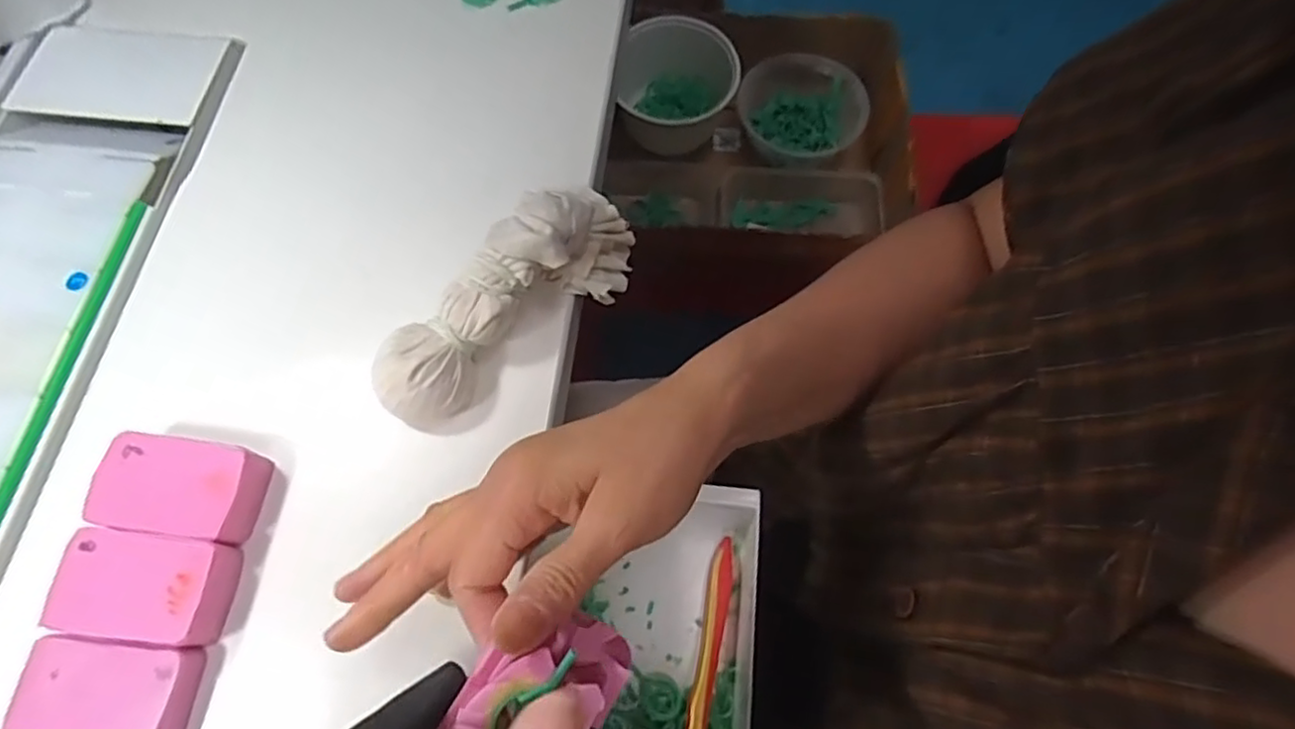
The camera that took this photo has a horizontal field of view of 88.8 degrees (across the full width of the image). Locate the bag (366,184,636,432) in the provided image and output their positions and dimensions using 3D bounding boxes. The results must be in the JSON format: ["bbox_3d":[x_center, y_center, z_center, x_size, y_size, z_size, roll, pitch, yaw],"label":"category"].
[{"bbox_3d":[-0.078,-0.039,0.355,0.163,0.052,0.061,-41,74,-14],"label":"bag"}]

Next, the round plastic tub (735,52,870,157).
[{"bbox_3d":[0.161,-0.268,0.704,0.125,0.057,0.122,0,69,0],"label":"round plastic tub"}]

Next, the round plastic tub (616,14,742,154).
[{"bbox_3d":[0.030,-0.285,0.700,0.121,0.088,0.124,0,69,0],"label":"round plastic tub"}]

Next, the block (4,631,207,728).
[{"bbox_3d":[-0.239,0.146,0.294,0.071,0.021,0.044,6,69,3],"label":"block"}]

